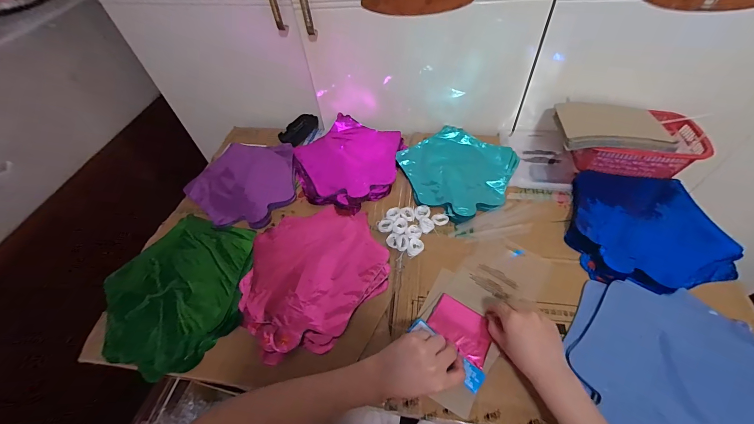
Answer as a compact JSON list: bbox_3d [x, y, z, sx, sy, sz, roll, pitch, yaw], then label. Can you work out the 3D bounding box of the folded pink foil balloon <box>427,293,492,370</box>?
[{"bbox_3d":[0.123,0.169,0.463,0.090,0.009,0.069,27,59,23],"label":"folded pink foil balloon"}]

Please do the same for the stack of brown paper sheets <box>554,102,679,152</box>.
[{"bbox_3d":[0.451,-0.167,0.605,0.194,0.032,0.140,4,52,10],"label":"stack of brown paper sheets"}]

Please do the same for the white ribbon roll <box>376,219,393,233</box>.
[{"bbox_3d":[0.016,0.025,0.579,0.029,0.004,0.029,-2,52,3],"label":"white ribbon roll"}]

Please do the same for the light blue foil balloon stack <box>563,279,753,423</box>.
[{"bbox_3d":[0.395,0.206,0.412,0.256,0.017,0.233,-2,52,3],"label":"light blue foil balloon stack"}]

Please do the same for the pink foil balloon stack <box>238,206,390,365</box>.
[{"bbox_3d":[-0.114,0.097,0.534,0.249,0.020,0.231,-37,58,-22],"label":"pink foil balloon stack"}]

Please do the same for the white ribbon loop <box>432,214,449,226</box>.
[{"bbox_3d":[0.116,0.014,0.578,0.029,0.004,0.025,-8,52,-2],"label":"white ribbon loop"}]

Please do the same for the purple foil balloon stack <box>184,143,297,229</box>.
[{"bbox_3d":[-0.280,-0.062,0.670,0.221,0.016,0.222,-1,52,4],"label":"purple foil balloon stack"}]

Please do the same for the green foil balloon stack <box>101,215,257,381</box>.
[{"bbox_3d":[-0.338,0.127,0.532,0.233,0.023,0.261,-4,52,1],"label":"green foil balloon stack"}]

